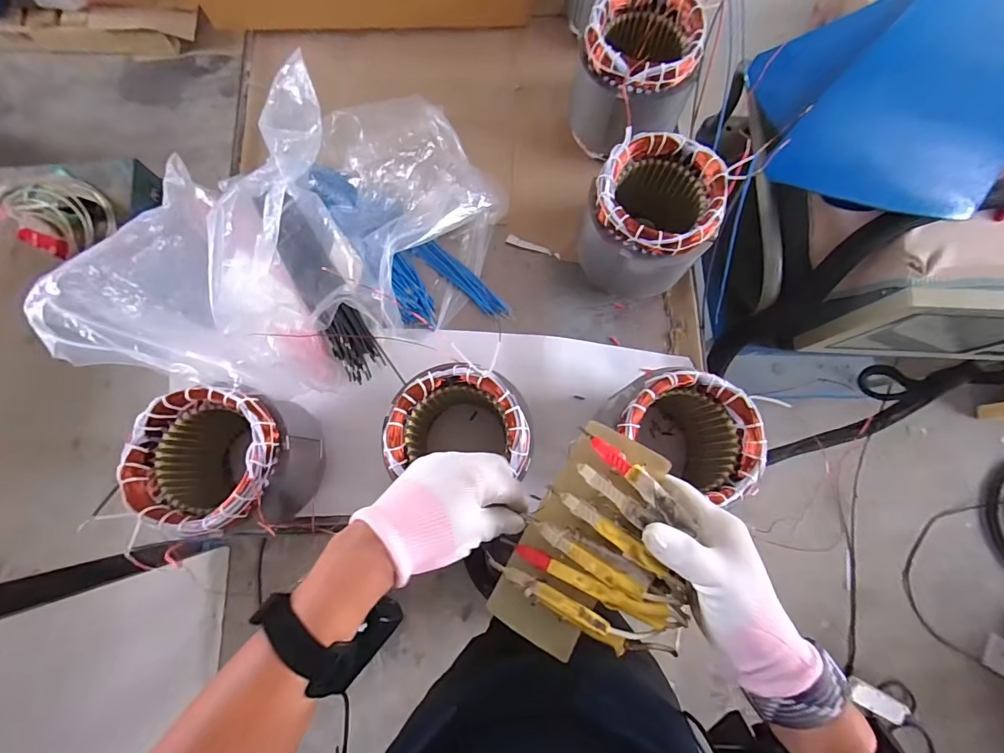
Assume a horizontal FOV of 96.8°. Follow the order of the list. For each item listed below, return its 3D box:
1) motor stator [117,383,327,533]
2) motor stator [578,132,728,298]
[{"bbox_3d":[-0.294,0.090,0.509,0.133,0.174,0.137,0,79,0],"label":"motor stator"},{"bbox_3d":[0.178,-0.193,0.568,0.141,0.166,0.143,9,79,2],"label":"motor stator"}]

